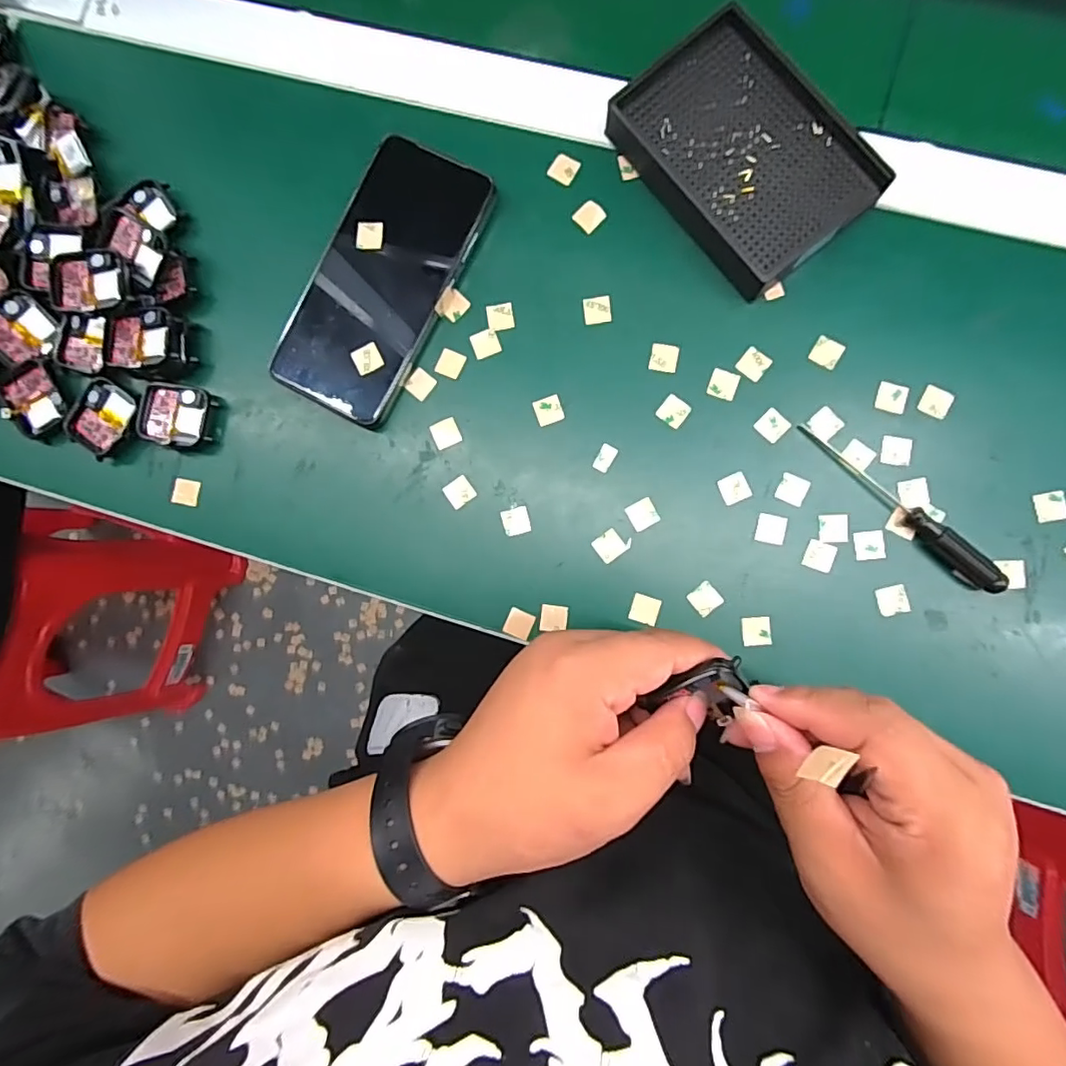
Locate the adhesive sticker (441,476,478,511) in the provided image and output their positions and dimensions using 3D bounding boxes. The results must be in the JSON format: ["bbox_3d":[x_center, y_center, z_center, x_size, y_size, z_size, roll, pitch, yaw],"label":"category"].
[{"bbox_3d":[-0.044,-0.024,0.326,0.016,0.004,0.015,-38,85,1],"label":"adhesive sticker"}]

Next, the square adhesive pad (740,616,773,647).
[{"bbox_3d":[0.127,0.056,0.310,0.017,0.004,0.016,-5,83,2],"label":"square adhesive pad"}]

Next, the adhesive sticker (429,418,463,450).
[{"bbox_3d":[-0.052,-0.060,0.330,0.016,0.004,0.016,-23,86,-1],"label":"adhesive sticker"}]

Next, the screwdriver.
[{"bbox_3d":[0.201,-0.015,0.300,0.132,0.012,0.015,43,90,5],"label":"screwdriver"}]

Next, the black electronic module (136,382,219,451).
[{"bbox_3d":[-0.220,-0.072,0.338,0.044,0.010,0.038,10,87,5],"label":"black electronic module"}]

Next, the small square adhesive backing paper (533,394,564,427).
[{"bbox_3d":[0.009,-0.073,0.325,0.016,0.004,0.016,-19,86,-1],"label":"small square adhesive backing paper"}]

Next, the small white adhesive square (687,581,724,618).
[{"bbox_3d":[0.098,0.037,0.311,0.016,0.004,0.016,-41,85,1],"label":"small white adhesive square"}]

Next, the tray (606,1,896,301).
[{"bbox_3d":[0.120,-0.215,0.312,0.092,0.023,0.137,-37,85,1],"label":"tray"}]

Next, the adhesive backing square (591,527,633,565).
[{"bbox_3d":[0.046,0.007,0.317,0.020,0.004,0.016,-39,85,1],"label":"adhesive backing square"}]

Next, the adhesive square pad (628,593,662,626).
[{"bbox_3d":[0.065,0.044,0.316,0.016,0.004,0.016,16,86,7],"label":"adhesive square pad"}]

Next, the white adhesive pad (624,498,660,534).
[{"bbox_3d":[0.064,-0.011,0.318,0.016,0.004,0.016,-27,86,2],"label":"white adhesive pad"}]

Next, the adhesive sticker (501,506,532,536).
[{"bbox_3d":[-0.010,-0.007,0.324,0.016,0.004,0.016,-15,86,0],"label":"adhesive sticker"}]

